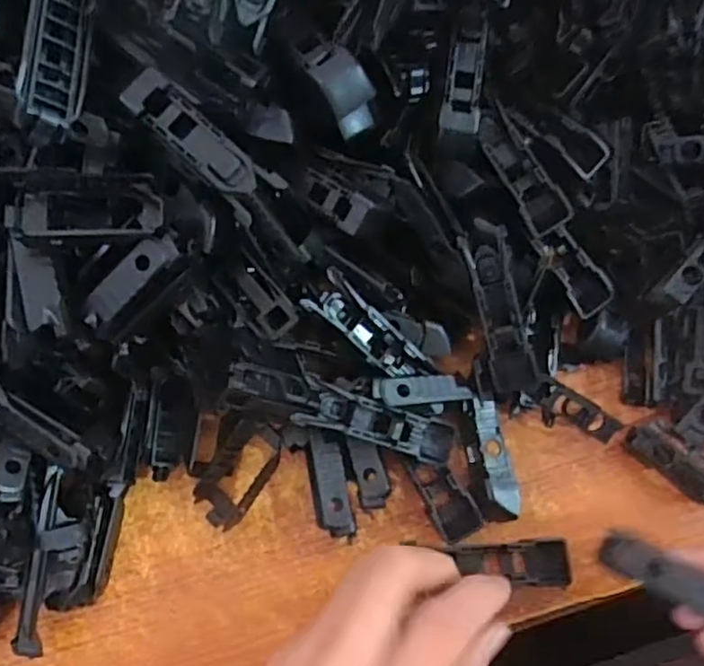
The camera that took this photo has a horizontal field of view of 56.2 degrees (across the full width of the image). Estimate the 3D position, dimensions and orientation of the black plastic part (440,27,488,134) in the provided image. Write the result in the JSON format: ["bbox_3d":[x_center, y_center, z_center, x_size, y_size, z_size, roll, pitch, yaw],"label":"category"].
[{"bbox_3d":[0.047,-0.103,0.269,0.016,0.005,0.043,9,89,4],"label":"black plastic part"}]

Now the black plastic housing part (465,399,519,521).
[{"bbox_3d":[0.059,0.055,0.284,0.017,0.019,0.049,-7,73,-1],"label":"black plastic housing part"}]

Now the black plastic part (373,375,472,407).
[{"bbox_3d":[0.030,0.024,0.271,0.042,0.004,0.012,1,72,-15],"label":"black plastic part"}]

